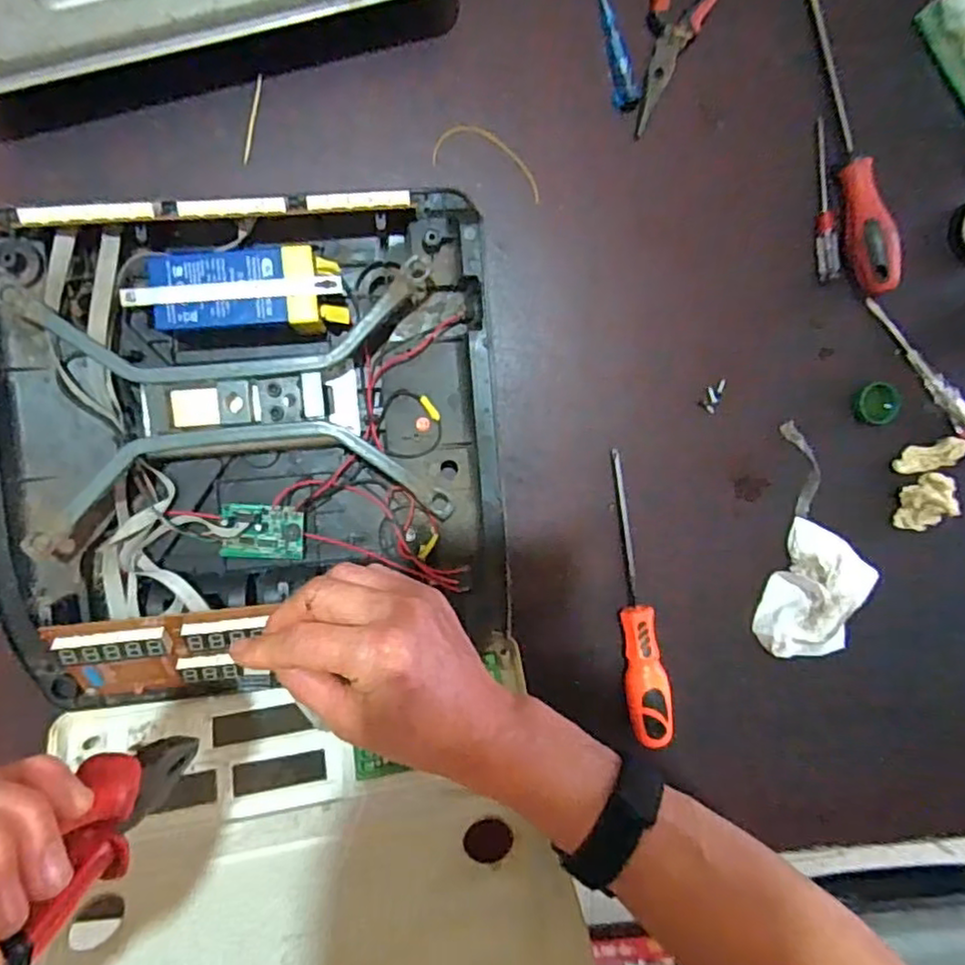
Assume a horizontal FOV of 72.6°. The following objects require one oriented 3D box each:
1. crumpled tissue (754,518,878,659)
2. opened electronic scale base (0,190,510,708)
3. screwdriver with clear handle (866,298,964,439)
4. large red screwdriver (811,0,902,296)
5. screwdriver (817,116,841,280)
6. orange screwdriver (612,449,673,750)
[{"bbox_3d":[0.265,0.090,0.519,0.069,0.022,0.103,22,91,-8],"label":"crumpled tissue"},{"bbox_3d":[-0.151,-0.024,0.437,0.317,0.055,0.313,-7,94,-6],"label":"opened electronic scale base"},{"bbox_3d":[0.364,-0.081,0.524,0.021,0.031,0.158,-43,97,-2],"label":"screwdriver with clear handle"},{"bbox_3d":[0.279,-0.268,0.496,0.031,0.029,0.251,-13,95,-6],"label":"large red screwdriver"},{"bbox_3d":[0.264,-0.218,0.507,0.015,0.009,0.121,-8,95,-6],"label":"screwdriver"},{"bbox_3d":[0.115,0.091,0.501,0.031,0.031,0.219,-9,95,-6],"label":"orange screwdriver"}]

